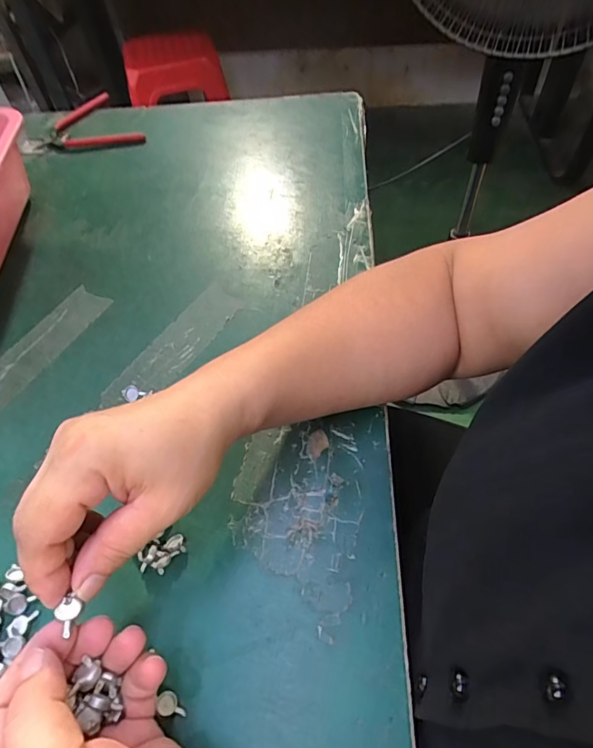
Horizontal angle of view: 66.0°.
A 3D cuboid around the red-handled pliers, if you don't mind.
[{"bbox_3d":[-0.280,-0.306,0.580,0.132,0.012,0.145,-29,58,-16],"label":"red-handled pliers"}]

